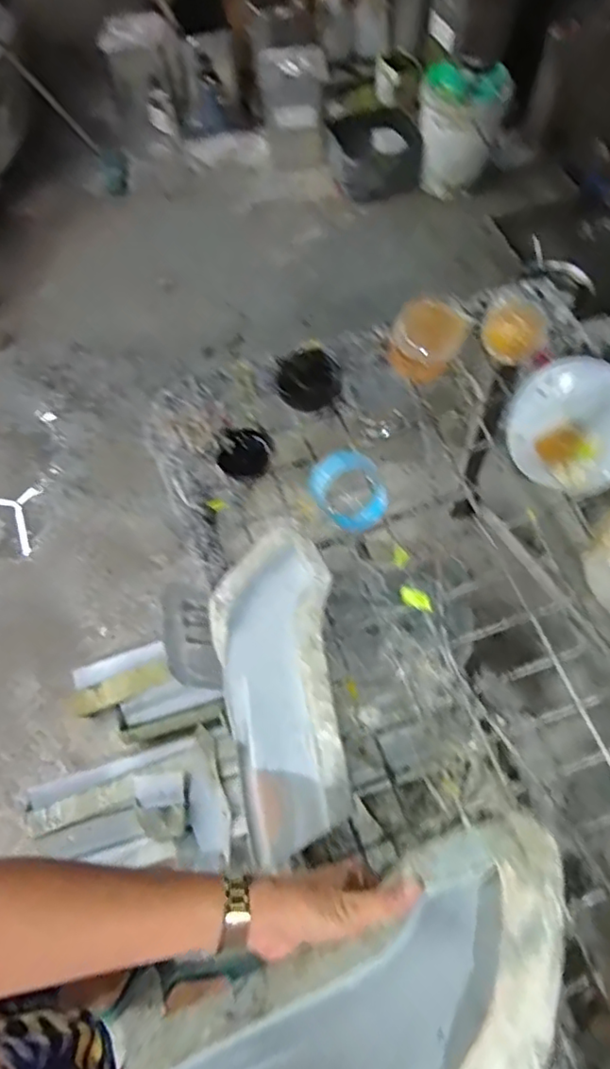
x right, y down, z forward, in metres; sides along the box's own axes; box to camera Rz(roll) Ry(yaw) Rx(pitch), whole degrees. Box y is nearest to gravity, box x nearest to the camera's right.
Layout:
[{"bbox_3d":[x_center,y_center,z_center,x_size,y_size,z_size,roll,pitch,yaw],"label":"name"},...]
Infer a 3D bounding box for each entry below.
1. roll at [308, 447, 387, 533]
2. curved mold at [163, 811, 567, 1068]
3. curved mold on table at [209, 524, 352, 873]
[{"bbox_3d":[0.053,-0.052,0.693,0.093,0.038,0.084,43,105,15],"label":"roll"},{"bbox_3d":[0.040,0.347,0.410,0.355,0.048,0.137,-31,65,-6],"label":"curved mold"},{"bbox_3d":[-0.027,0.158,0.662,0.141,0.065,0.359,-10,63,-3],"label":"curved mold on table"}]

